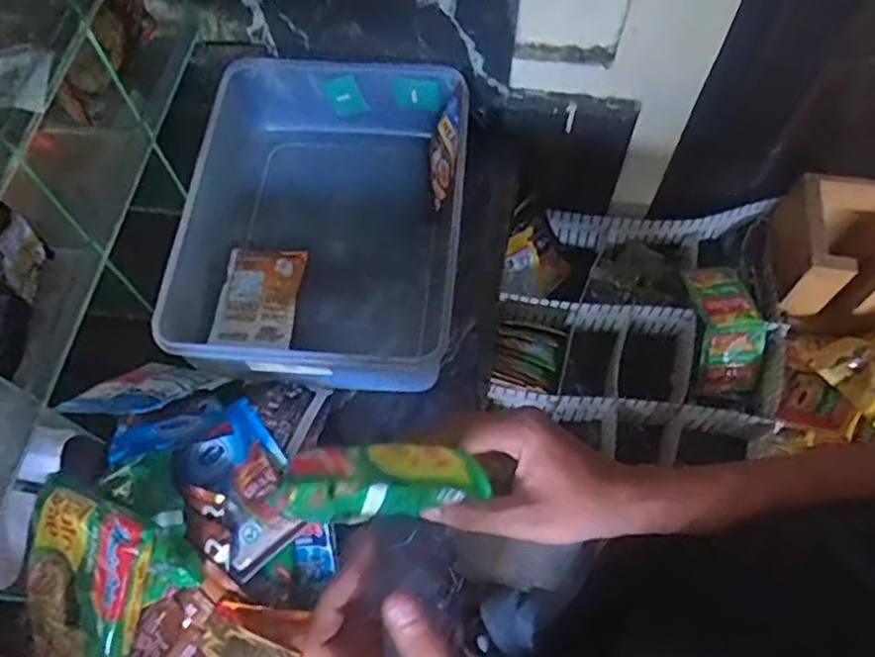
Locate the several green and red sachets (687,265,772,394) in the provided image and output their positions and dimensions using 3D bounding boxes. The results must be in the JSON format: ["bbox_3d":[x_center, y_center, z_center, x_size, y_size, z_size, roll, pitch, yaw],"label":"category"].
[{"bbox_3d":[0.337,0.001,0.792,0.073,0.043,0.146,-8,88,-4],"label":"several green and red sachets"}]

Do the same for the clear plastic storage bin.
[{"bbox_3d":[-0.107,-0.108,0.675,0.253,0.109,0.342,5,64,3],"label":"clear plastic storage bin"}]

